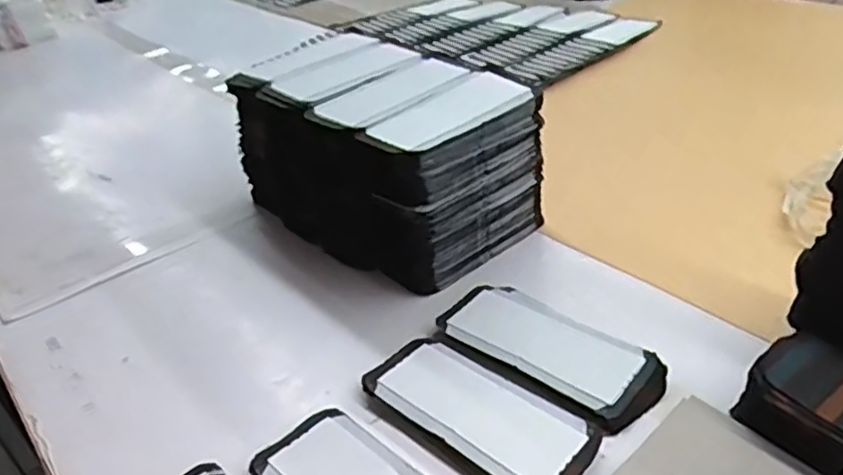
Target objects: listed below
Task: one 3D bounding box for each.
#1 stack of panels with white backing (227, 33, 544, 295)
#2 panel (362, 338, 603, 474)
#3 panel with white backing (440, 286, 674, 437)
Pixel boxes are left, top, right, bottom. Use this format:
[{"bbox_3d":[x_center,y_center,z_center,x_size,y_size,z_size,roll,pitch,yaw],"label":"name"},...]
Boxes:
[{"bbox_3d":[-0.047,-0.089,0.668,0.292,0.141,0.176,24,44,36],"label":"stack of panels with white backing"},{"bbox_3d":[0.038,0.123,0.472,0.166,0.011,0.076,26,46,38],"label":"panel"},{"bbox_3d":[0.100,0.083,0.523,0.087,0.010,0.173,-31,42,-32],"label":"panel with white backing"}]

